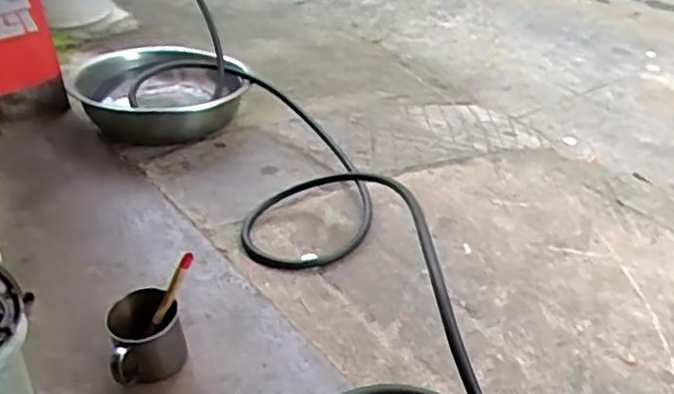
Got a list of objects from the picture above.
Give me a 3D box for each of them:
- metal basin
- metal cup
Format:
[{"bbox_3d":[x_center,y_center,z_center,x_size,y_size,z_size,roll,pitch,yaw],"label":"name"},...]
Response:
[{"bbox_3d":[-0.353,-0.208,1.367,0.345,0.122,0.332,-2,36,1],"label":"metal basin"},{"bbox_3d":[-0.232,0.167,0.842,0.088,0.076,0.088,-2,36,1],"label":"metal cup"}]

